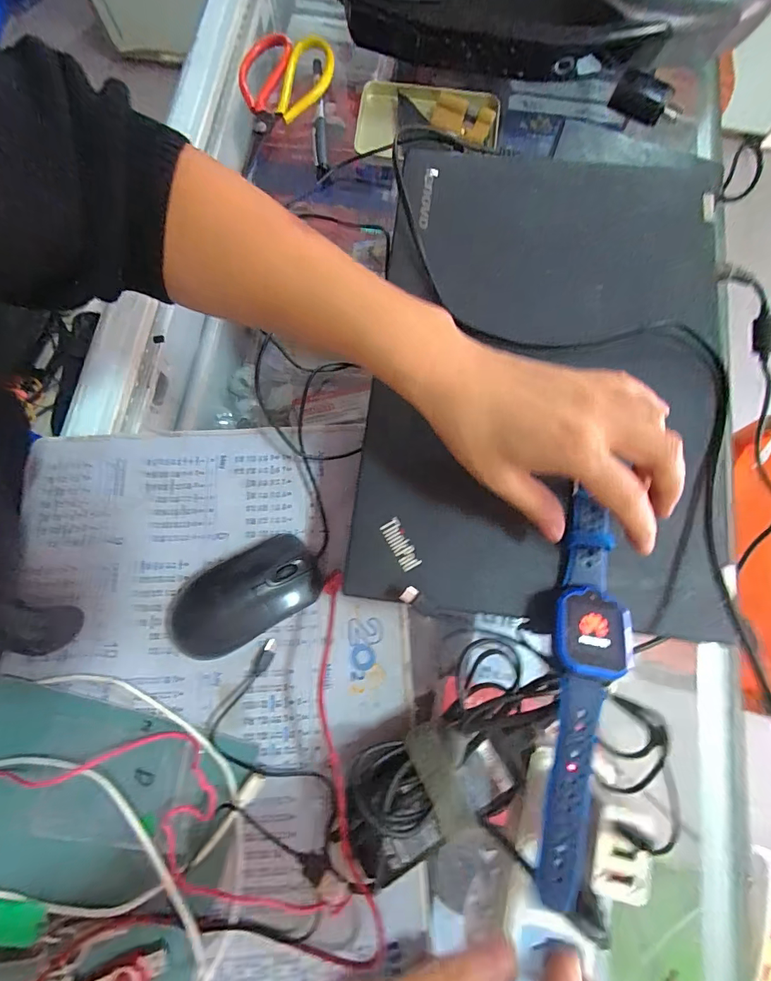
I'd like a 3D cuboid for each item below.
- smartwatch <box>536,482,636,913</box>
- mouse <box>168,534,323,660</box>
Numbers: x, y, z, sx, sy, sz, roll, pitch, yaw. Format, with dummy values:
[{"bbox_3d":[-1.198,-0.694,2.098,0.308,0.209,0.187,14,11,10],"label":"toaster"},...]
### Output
[{"bbox_3d":[0.106,0.103,0.222,0.037,0.022,0.206,10,78,2],"label":"smartwatch"},{"bbox_3d":[-0.102,0.076,0.295,0.113,0.030,0.056,-26,79,-6],"label":"mouse"}]

